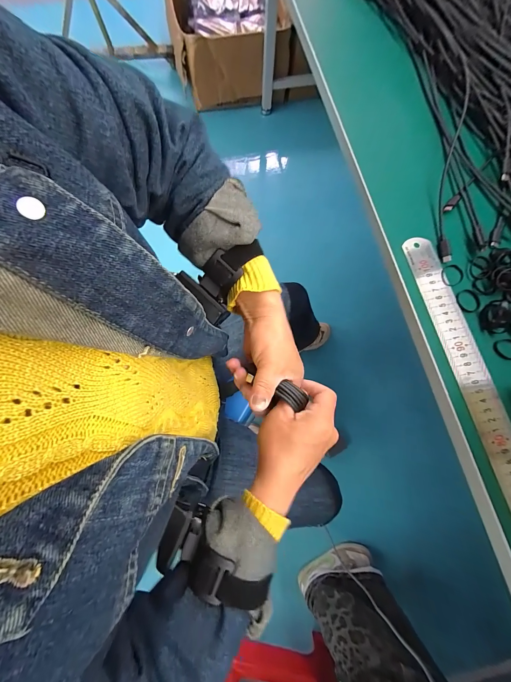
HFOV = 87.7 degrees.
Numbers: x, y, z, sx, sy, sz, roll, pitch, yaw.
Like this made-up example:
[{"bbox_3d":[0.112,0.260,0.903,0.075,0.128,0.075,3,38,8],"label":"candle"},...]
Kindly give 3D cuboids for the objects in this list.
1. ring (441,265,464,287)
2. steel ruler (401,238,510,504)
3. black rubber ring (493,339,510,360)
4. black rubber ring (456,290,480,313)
[{"bbox_3d":[0.234,-0.078,0.315,0.028,0.004,0.025,-13,75,-4],"label":"ring"},{"bbox_3d":[0.255,0.125,0.260,0.040,0.004,0.522,-11,75,-4],"label":"steel ruler"},{"bbox_3d":[0.277,0.010,0.292,0.029,0.006,0.022,8,74,1],"label":"black rubber ring"},{"bbox_3d":[0.246,-0.046,0.308,0.024,0.004,0.028,10,74,2],"label":"black rubber ring"}]

